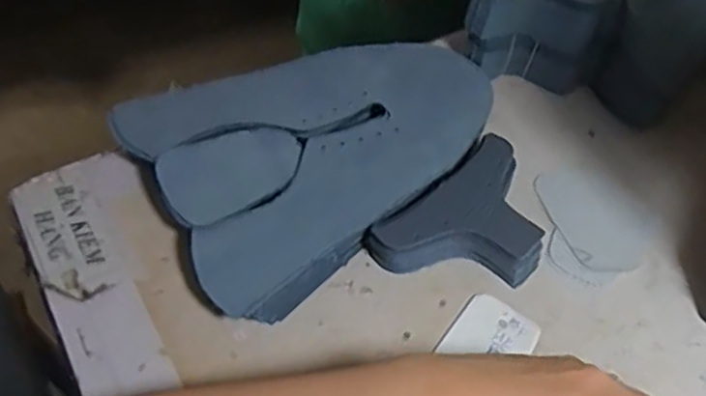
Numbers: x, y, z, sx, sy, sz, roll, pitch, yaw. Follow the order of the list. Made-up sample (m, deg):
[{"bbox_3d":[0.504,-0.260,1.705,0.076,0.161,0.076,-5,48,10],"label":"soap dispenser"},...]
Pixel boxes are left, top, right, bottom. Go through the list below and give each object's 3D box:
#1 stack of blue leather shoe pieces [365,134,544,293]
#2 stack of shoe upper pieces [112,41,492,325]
[{"bbox_3d":[0.092,0.019,0.506,0.140,0.025,0.092,-36,61,-29],"label":"stack of blue leather shoe pieces"},{"bbox_3d":[-0.010,-0.048,0.541,0.284,0.032,0.199,-27,57,-17],"label":"stack of shoe upper pieces"}]

